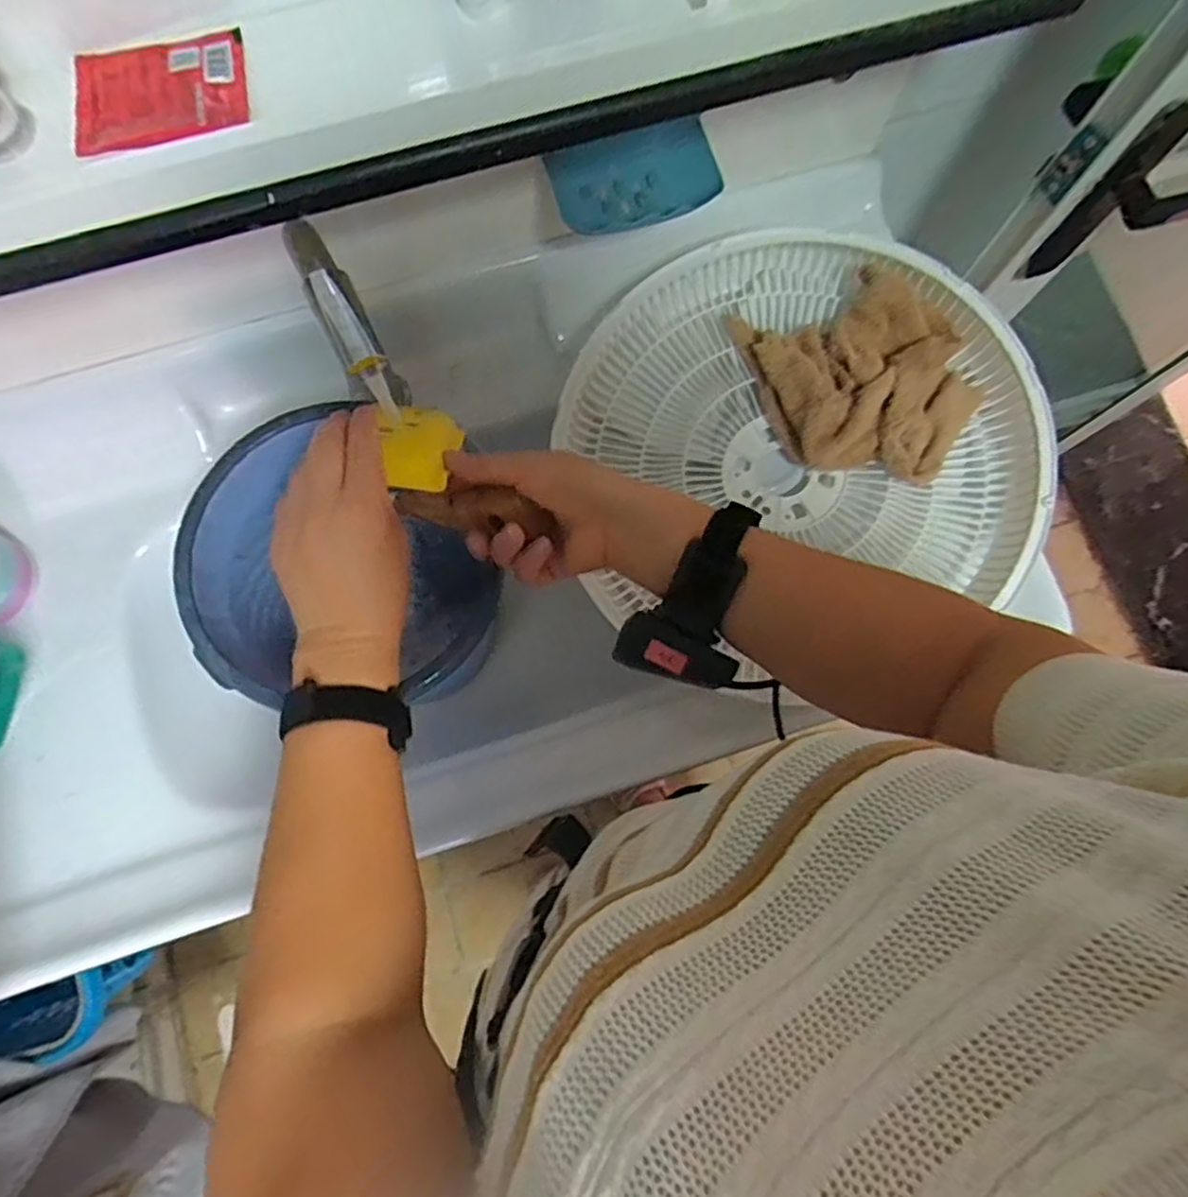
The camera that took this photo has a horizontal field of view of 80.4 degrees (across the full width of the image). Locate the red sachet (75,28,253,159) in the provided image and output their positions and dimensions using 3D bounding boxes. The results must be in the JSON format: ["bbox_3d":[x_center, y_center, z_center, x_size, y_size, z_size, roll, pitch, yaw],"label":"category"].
[{"bbox_3d":[-0.221,-0.256,0.360,0.085,0.007,0.067,-8,78,-2],"label":"red sachet"}]

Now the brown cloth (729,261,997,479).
[{"bbox_3d":[0.216,-0.186,0.588,0.150,0.075,0.203,-35,80,-7],"label":"brown cloth"}]

